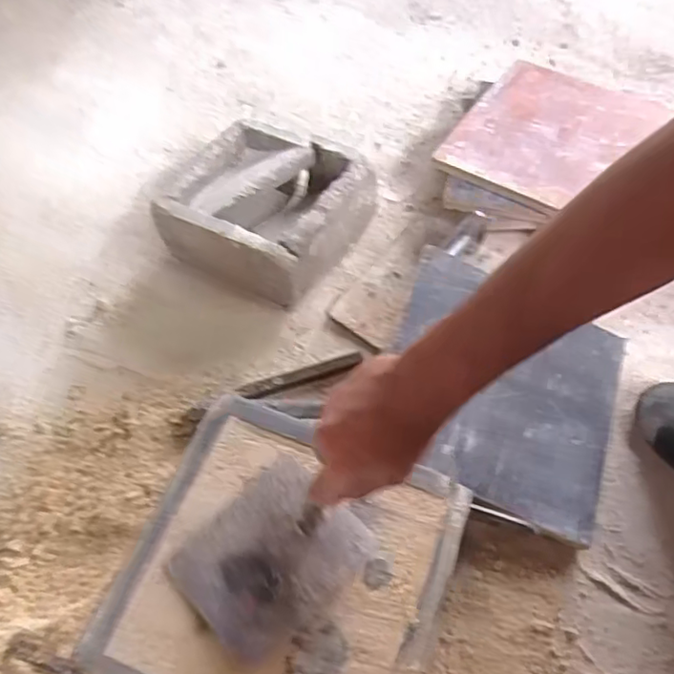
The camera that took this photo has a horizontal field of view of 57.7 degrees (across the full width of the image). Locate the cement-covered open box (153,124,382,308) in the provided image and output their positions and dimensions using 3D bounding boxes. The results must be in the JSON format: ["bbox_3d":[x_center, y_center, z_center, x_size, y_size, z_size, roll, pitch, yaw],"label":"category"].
[{"bbox_3d":[-0.085,-0.160,0.775,0.202,0.098,0.198,26,64,17],"label":"cement-covered open box"}]

